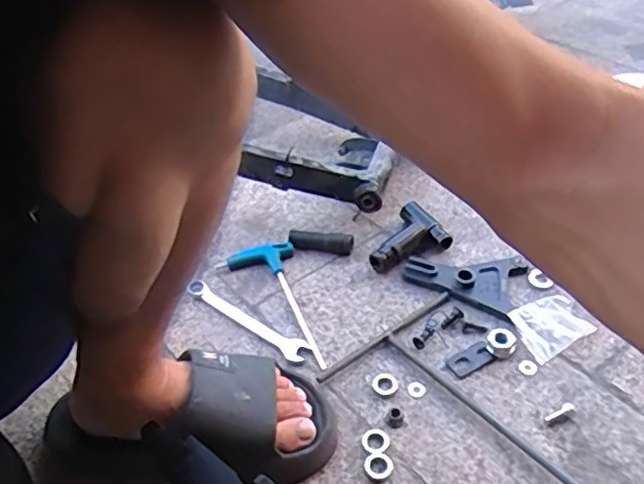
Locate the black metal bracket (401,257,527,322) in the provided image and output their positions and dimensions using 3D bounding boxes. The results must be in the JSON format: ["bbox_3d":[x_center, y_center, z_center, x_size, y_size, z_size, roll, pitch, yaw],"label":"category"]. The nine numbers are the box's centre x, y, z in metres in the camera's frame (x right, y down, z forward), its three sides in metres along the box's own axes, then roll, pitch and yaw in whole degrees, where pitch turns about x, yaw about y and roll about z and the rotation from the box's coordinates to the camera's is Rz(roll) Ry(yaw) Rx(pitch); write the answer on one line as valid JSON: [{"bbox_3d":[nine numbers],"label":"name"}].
[{"bbox_3d":[0.166,0.032,0.717,0.125,0.019,0.088,23,48,28],"label":"black metal bracket"}]

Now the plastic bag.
[{"bbox_3d":[0.238,0.084,0.656,0.075,0.021,0.054,-22,44,-19],"label":"plastic bag"}]

